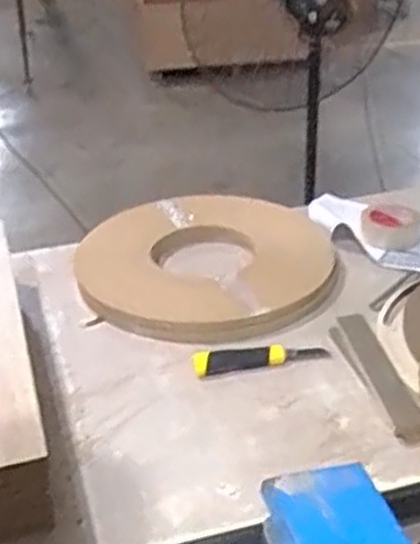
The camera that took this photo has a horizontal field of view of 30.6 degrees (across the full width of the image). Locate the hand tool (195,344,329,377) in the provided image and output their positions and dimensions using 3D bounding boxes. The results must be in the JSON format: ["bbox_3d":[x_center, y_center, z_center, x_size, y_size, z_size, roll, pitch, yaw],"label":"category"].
[{"bbox_3d":[0.069,0.113,1.048,0.184,0.017,0.049,-5,30,-4],"label":"hand tool"}]

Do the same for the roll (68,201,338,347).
[{"bbox_3d":[-0.018,-0.019,1.266,0.435,0.047,0.393,12,33,24],"label":"roll"}]

